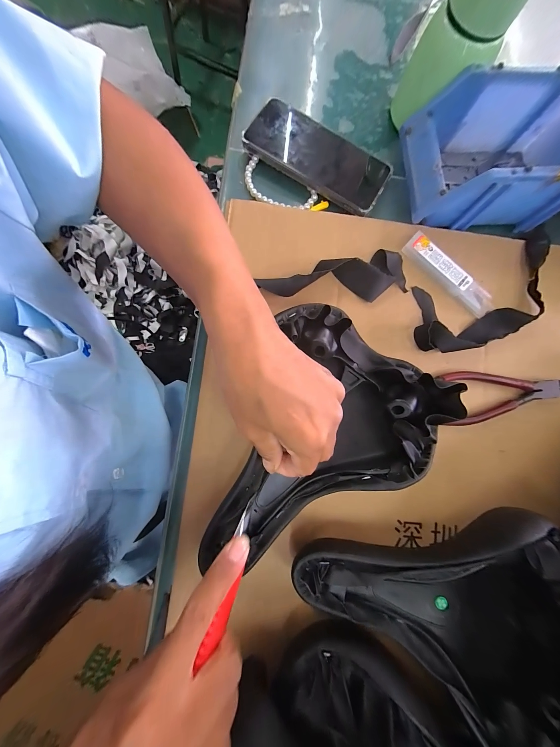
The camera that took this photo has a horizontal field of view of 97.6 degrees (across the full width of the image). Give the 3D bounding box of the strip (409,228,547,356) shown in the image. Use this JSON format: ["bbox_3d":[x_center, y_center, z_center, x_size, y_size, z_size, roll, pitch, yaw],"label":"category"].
[{"bbox_3d":[0.236,-0.088,0.266,0.208,0.016,0.088,-26,86,-6],"label":"strip"}]

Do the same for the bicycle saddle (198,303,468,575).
[{"bbox_3d":[0.021,0.067,0.198,0.155,0.049,0.228,37,80,6],"label":"bicycle saddle"}]

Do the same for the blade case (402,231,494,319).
[{"bbox_3d":[0.185,-0.107,0.264,0.114,0.016,0.028,41,83,1],"label":"blade case"}]

